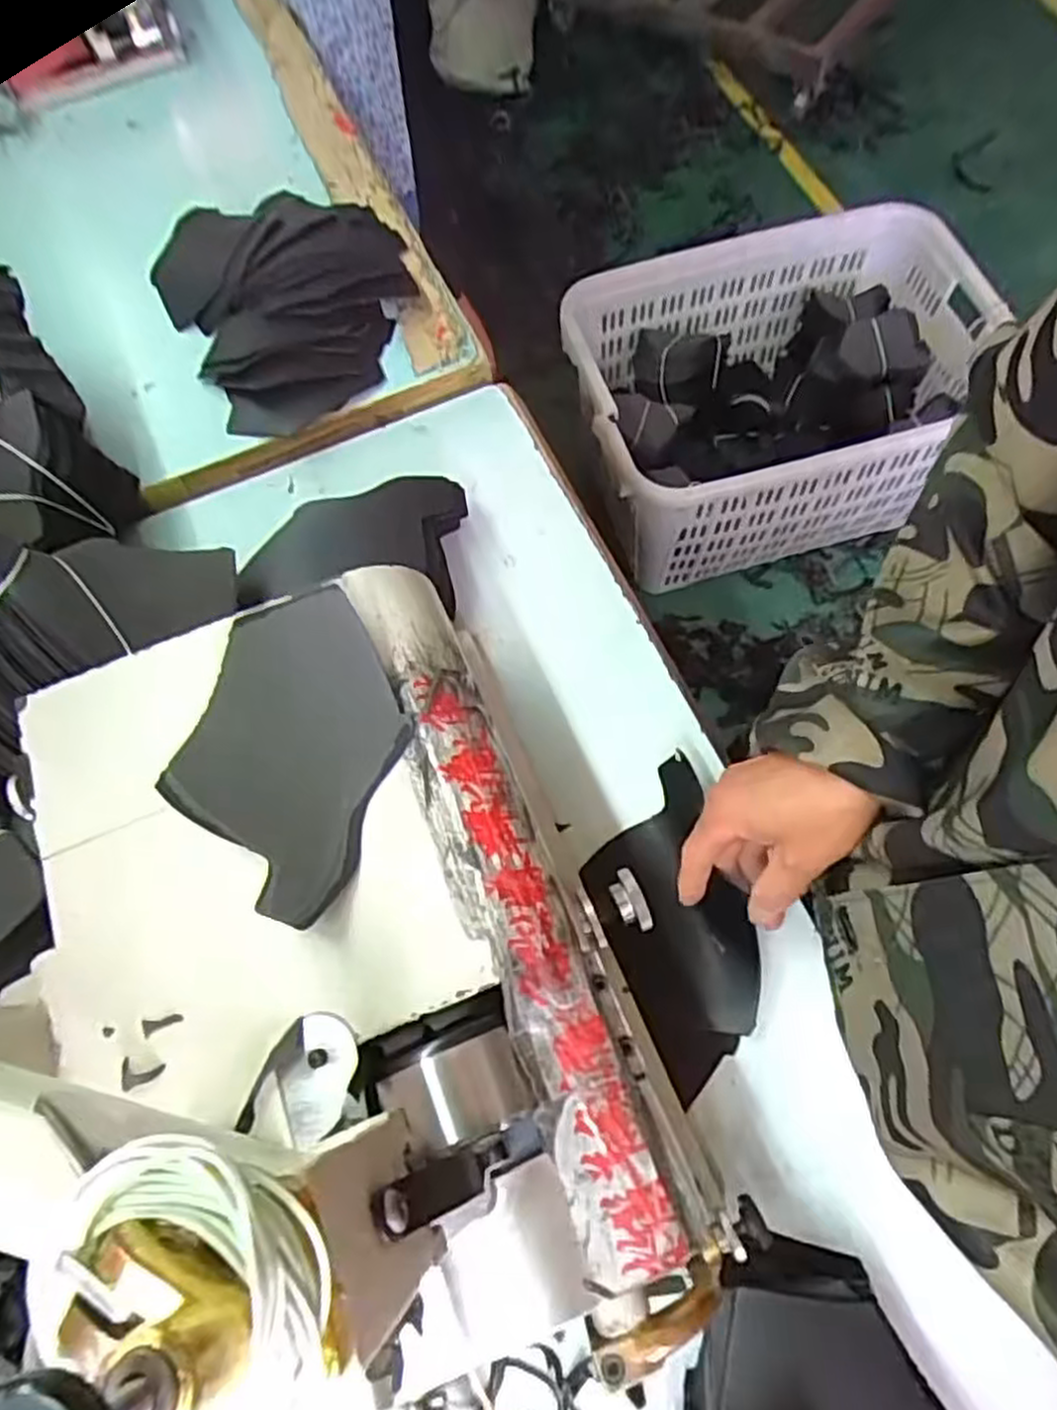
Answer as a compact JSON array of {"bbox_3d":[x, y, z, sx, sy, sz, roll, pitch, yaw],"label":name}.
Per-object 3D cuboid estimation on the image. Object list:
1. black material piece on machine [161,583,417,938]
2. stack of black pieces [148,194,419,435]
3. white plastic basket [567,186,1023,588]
[{"bbox_3d":[-0.113,0.019,0.360,0.093,0.036,0.140,17,66,6],"label":"black material piece on machine"},{"bbox_3d":[-0.207,-0.368,0.666,0.200,0.055,0.260,-26,69,-13],"label":"stack of black pieces"},{"bbox_3d":[0.451,-0.561,1.443,0.760,0.342,0.522,-15,67,-8],"label":"white plastic basket"}]

